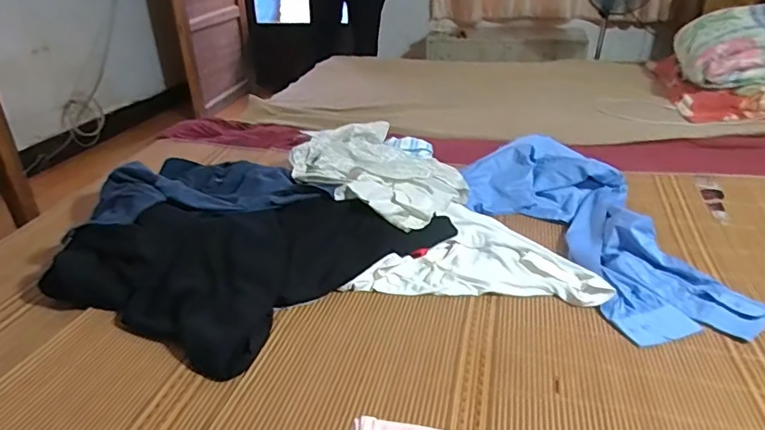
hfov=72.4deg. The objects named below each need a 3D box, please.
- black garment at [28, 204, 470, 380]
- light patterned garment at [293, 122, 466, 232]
[{"bbox_3d":[-0.209,0.049,0.867,0.371,0.088,0.528,23,37,39],"label":"black garment"},{"bbox_3d":[-0.004,-0.092,1.126,0.301,0.082,0.494,-17,31,-26],"label":"light patterned garment"}]

